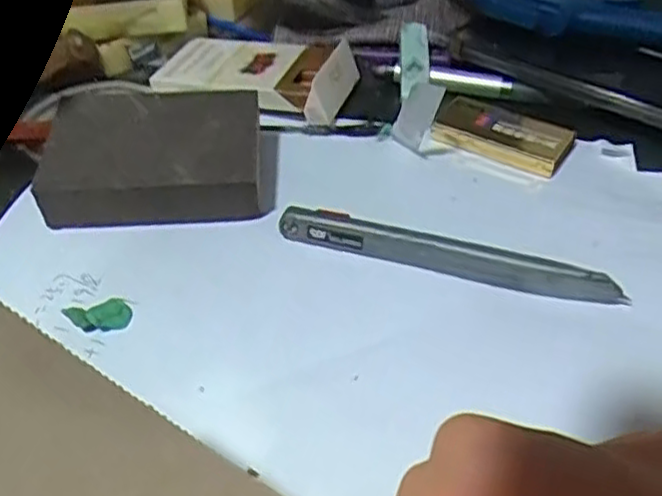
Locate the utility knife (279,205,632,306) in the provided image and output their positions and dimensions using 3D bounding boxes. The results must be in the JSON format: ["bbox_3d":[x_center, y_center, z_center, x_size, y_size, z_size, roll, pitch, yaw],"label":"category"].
[{"bbox_3d":[0.048,0.004,0.298,0.144,0.018,0.010,12,44,15],"label":"utility knife"}]

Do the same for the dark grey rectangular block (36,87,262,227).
[{"bbox_3d":[-0.084,-0.042,0.335,0.097,0.034,0.068,-6,43,-5],"label":"dark grey rectangular block"}]

